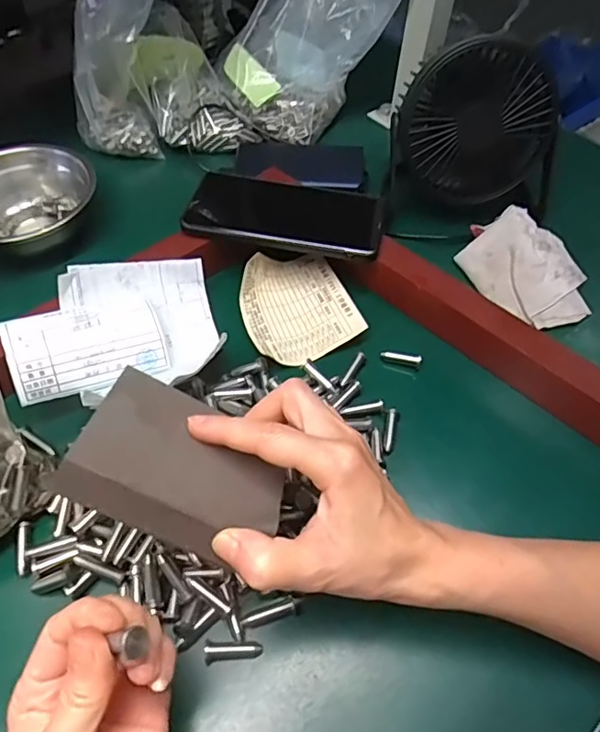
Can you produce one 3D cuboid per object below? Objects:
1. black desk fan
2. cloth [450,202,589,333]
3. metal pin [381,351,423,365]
[{"bbox_3d":[0.162,-0.207,0.465,0.144,0.132,0.080,20,56,11],"label":"black desk fan"},{"bbox_3d":[0.192,-0.080,0.459,0.078,0.013,0.114,-29,66,-3],"label":"cloth"},{"bbox_3d":[0.077,-0.006,0.405,0.030,0.006,0.005,8,55,17],"label":"metal pin"}]

